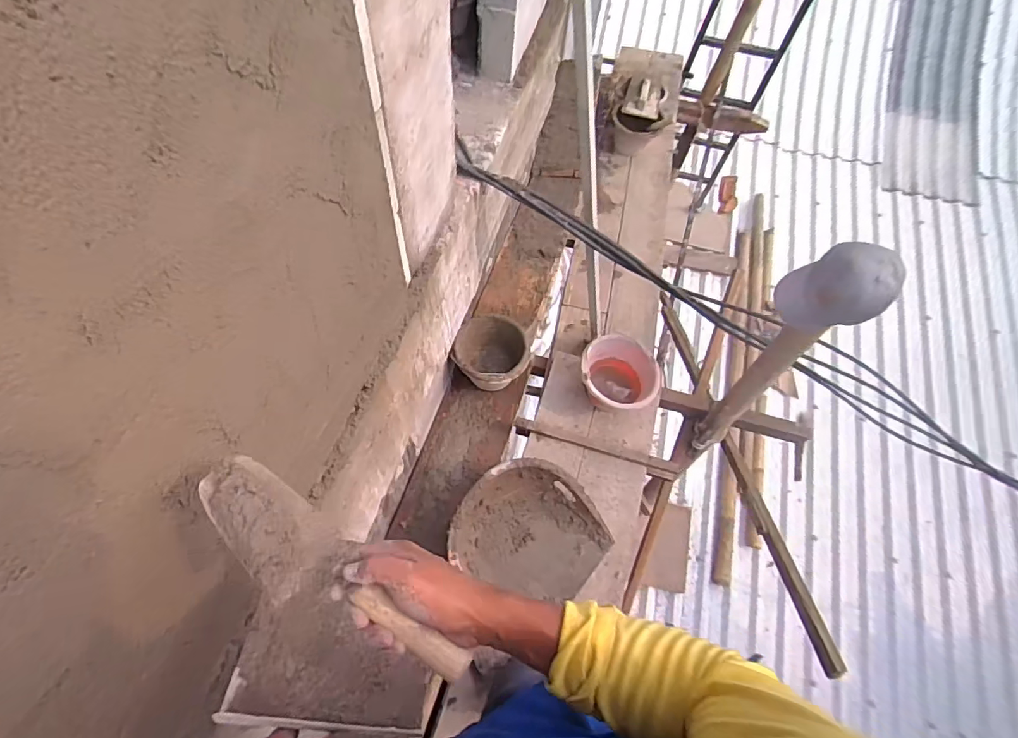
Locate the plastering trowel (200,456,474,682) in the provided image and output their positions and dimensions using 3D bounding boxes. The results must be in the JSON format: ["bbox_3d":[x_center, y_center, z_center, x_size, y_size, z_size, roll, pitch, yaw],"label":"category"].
[{"bbox_3d":[-0.166,0.199,0.472,0.287,0.088,0.075,35,63,5],"label":"plastering trowel"}]

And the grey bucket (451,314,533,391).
[{"bbox_3d":[-0.063,-0.041,1.729,0.253,0.210,0.252,1,59,-2],"label":"grey bucket"}]

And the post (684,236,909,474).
[{"bbox_3d":[0.795,0.005,1.578,0.258,0.962,0.203,-37,67,-22],"label":"post"}]

